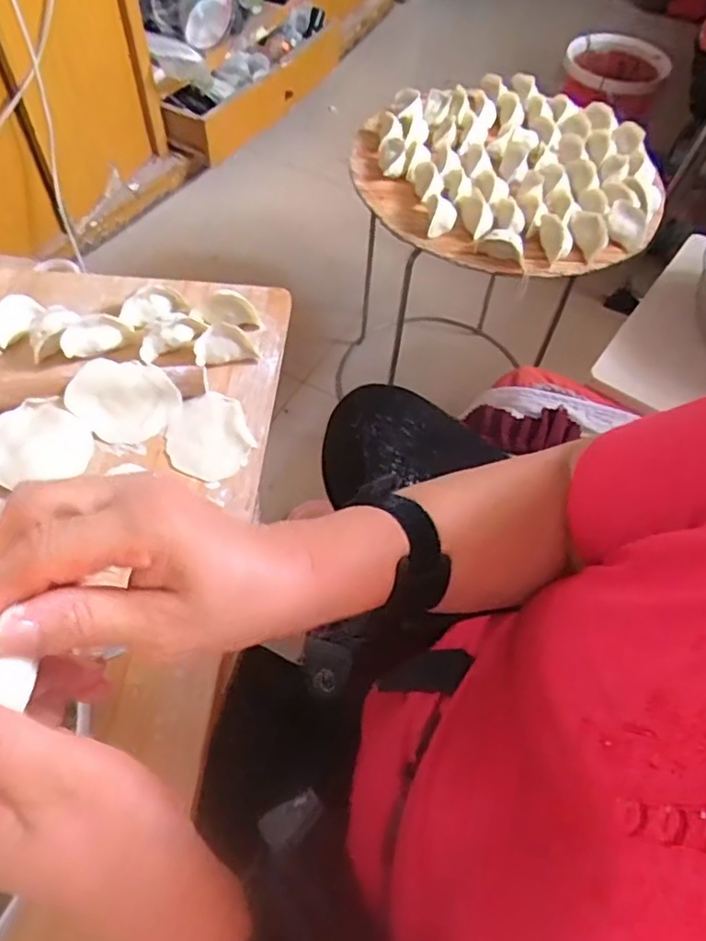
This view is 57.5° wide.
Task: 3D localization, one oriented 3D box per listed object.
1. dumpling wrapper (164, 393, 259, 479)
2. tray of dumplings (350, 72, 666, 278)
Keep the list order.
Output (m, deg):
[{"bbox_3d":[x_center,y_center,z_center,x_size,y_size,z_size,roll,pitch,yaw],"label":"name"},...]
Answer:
[{"bbox_3d":[-0.121,-0.028,0.538,0.066,0.006,0.083,-20,60,-16],"label":"dumpling wrapper"},{"bbox_3d":[0.205,-0.403,0.857,0.392,0.045,0.364,-15,59,-13],"label":"tray of dumplings"}]

